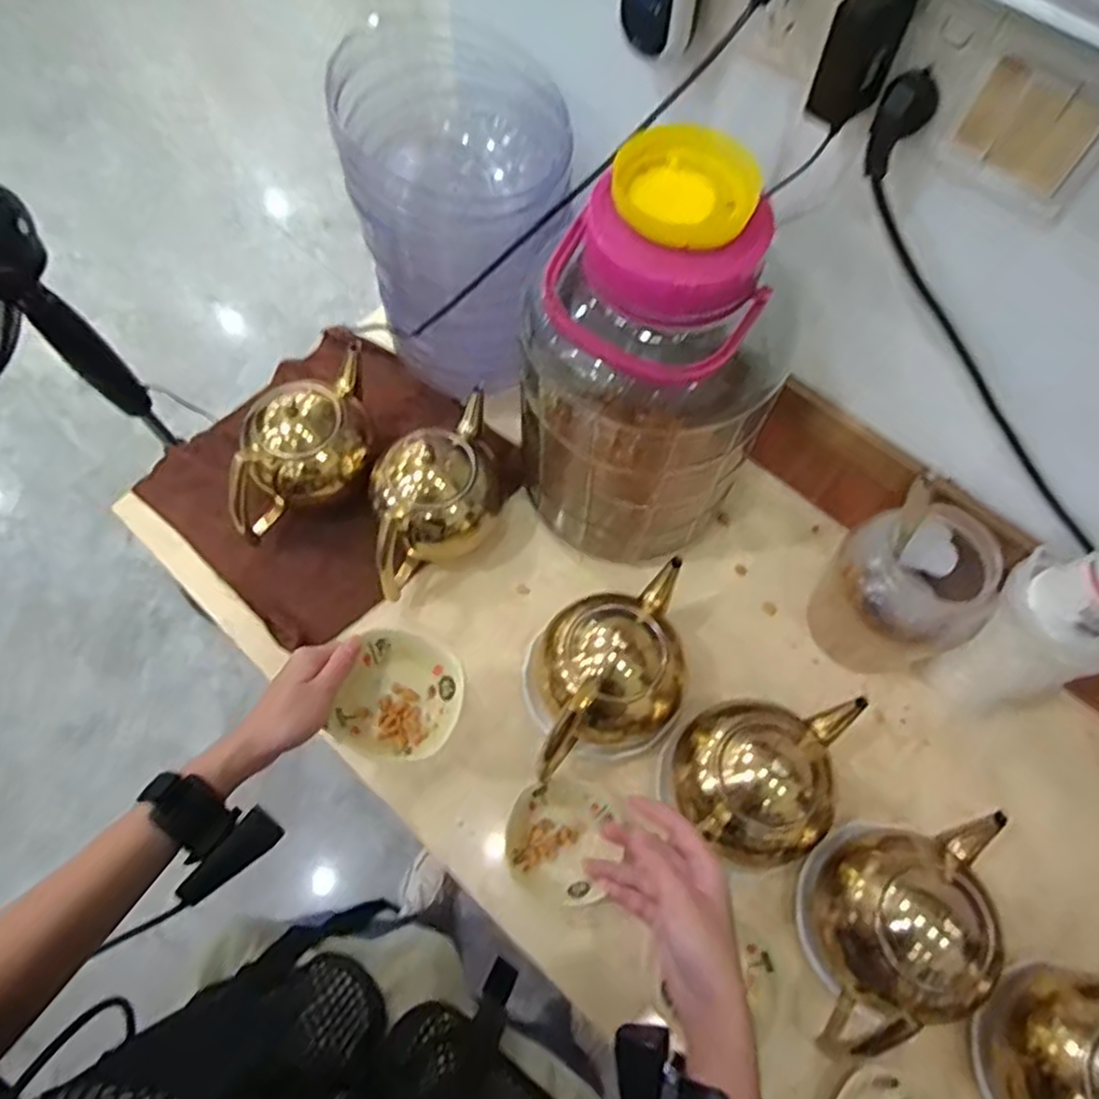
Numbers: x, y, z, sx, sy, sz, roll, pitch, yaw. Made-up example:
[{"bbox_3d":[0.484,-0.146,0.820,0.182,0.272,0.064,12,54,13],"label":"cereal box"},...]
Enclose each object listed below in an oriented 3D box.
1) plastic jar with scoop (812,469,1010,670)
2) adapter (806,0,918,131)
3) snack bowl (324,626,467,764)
[{"bbox_3d":[0.318,0.028,0.662,0.110,0.165,0.120,0,66,-1],"label":"plastic jar with scoop"},{"bbox_3d":[0.186,-0.295,0.433,0.039,0.081,0.027,27,68,10],"label":"adapter"},{"bbox_3d":[-0.112,0.114,0.564,0.085,0.032,0.101,14,67,5],"label":"snack bowl"}]

